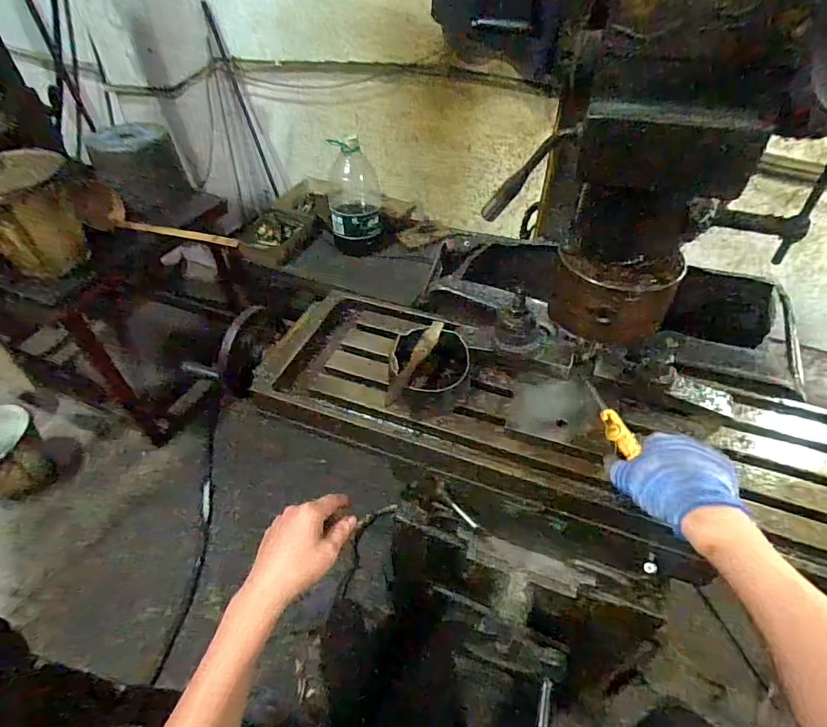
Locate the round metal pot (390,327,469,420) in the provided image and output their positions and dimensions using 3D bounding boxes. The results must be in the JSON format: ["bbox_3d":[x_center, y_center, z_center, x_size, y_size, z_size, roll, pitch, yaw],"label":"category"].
[{"bbox_3d":[0.021,0.008,0.603,0.098,0.058,0.114,8,47,7],"label":"round metal pot"}]

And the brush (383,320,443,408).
[{"bbox_3d":[0.003,-0.002,0.592,0.023,0.016,0.154,19,49,17],"label":"brush"}]

